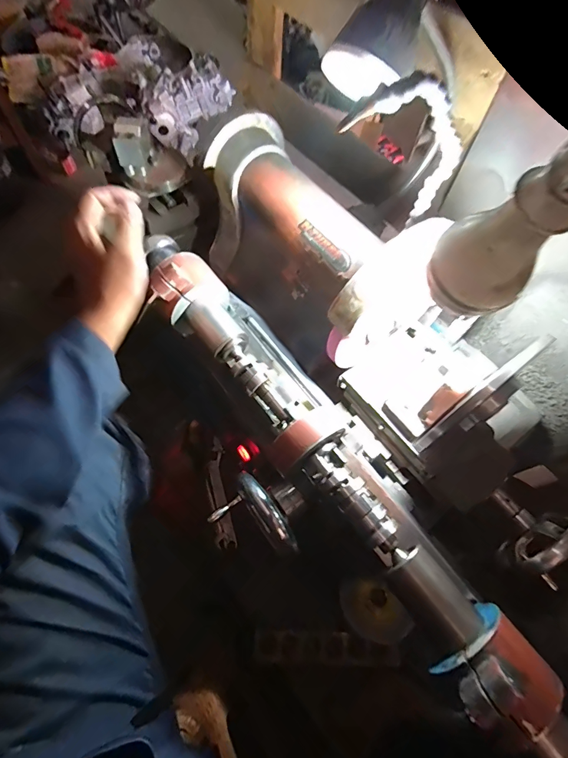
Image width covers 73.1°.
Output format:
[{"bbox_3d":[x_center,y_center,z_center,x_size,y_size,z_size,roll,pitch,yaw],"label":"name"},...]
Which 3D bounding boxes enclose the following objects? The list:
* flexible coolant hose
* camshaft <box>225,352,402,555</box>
[{"bbox_3d":[0.120,-0.203,0.354,0.080,0.198,0.020,-42,67,20],"label":"flexible coolant hose"},{"bbox_3d":[0.021,0.059,0.396,0.037,0.028,0.261,-32,69,-17],"label":"camshaft"}]

